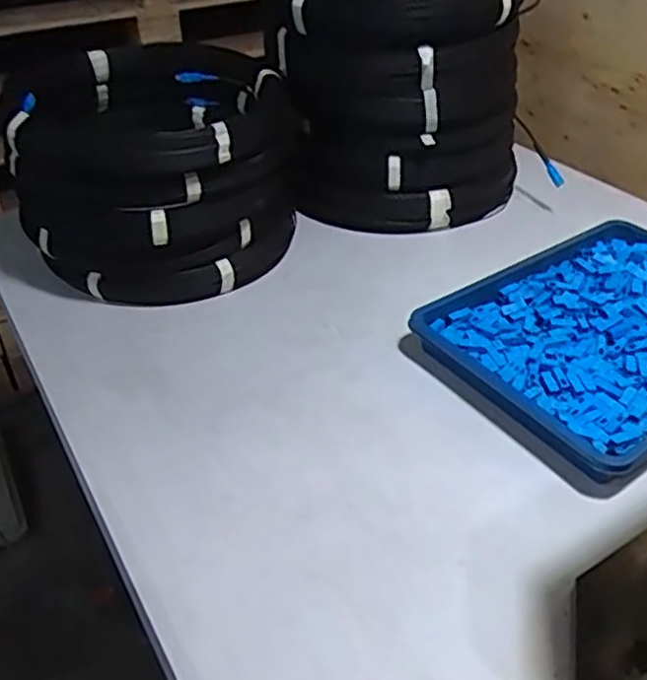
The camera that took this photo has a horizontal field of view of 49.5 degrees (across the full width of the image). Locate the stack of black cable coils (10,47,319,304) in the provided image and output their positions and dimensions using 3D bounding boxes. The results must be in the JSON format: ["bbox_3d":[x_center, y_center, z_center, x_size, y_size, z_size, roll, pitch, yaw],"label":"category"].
[{"bbox_3d":[-0.166,-0.181,0.767,0.263,0.183,0.279,4,37,5],"label":"stack of black cable coils"}]

